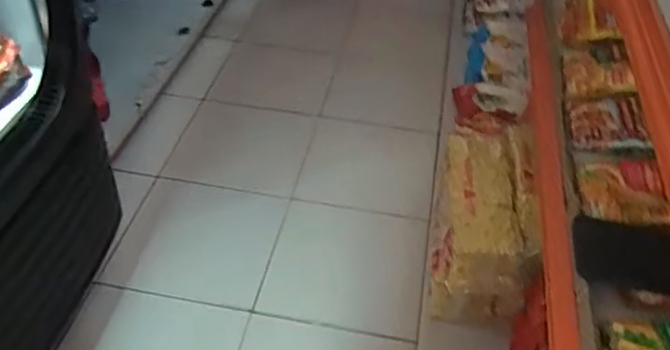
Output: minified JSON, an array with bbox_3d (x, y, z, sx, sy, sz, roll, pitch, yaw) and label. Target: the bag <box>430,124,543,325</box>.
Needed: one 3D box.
[{"bbox_3d":[0.238,0.075,1.045,0.139,0.199,0.300,9,42,6],"label":"bag"}]

